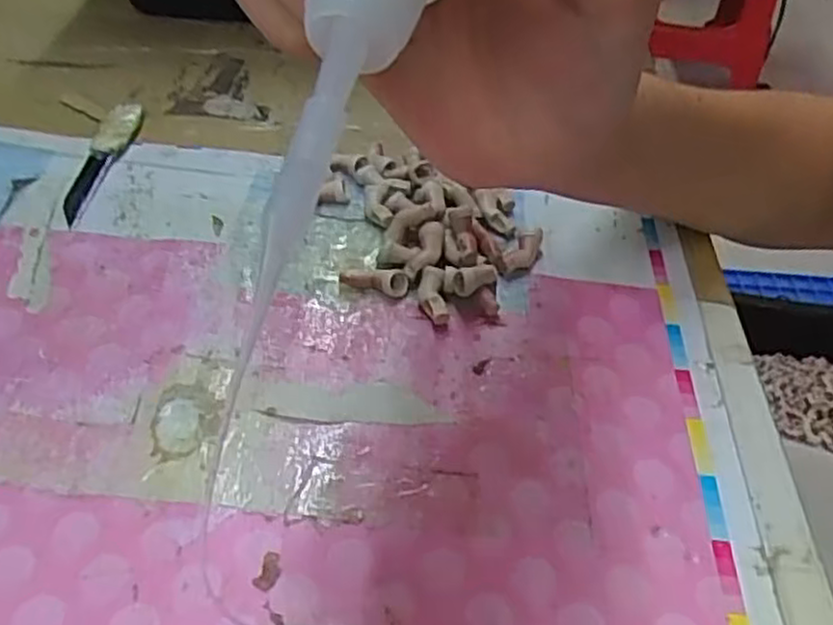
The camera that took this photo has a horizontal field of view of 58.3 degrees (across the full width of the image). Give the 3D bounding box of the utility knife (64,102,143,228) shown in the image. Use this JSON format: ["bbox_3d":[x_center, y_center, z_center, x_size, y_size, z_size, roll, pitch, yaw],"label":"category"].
[{"bbox_3d":[-0.126,-0.062,0.297,0.015,0.005,0.076,5,46,0],"label":"utility knife"}]

